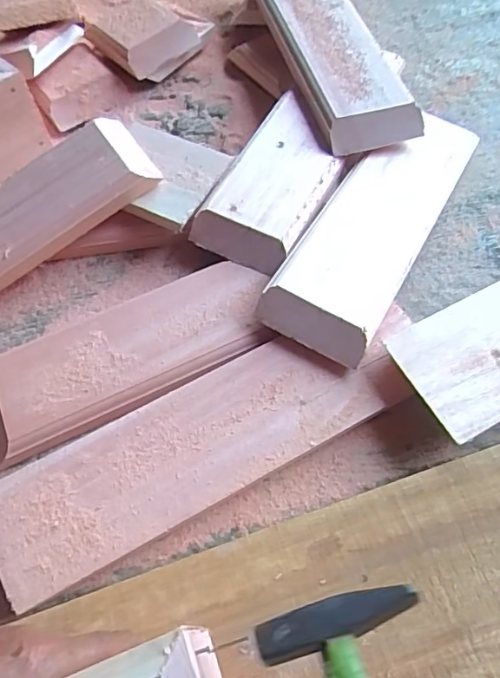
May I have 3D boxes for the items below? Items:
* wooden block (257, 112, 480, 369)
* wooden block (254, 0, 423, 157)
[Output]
[{"bbox_3d":[0.139,-0.135,0.571,0.112,0.036,0.353,27,66,15],"label":"wooden block"},{"bbox_3d":[0.087,-0.393,0.683,0.111,0.032,0.398,-15,63,-6],"label":"wooden block"}]

